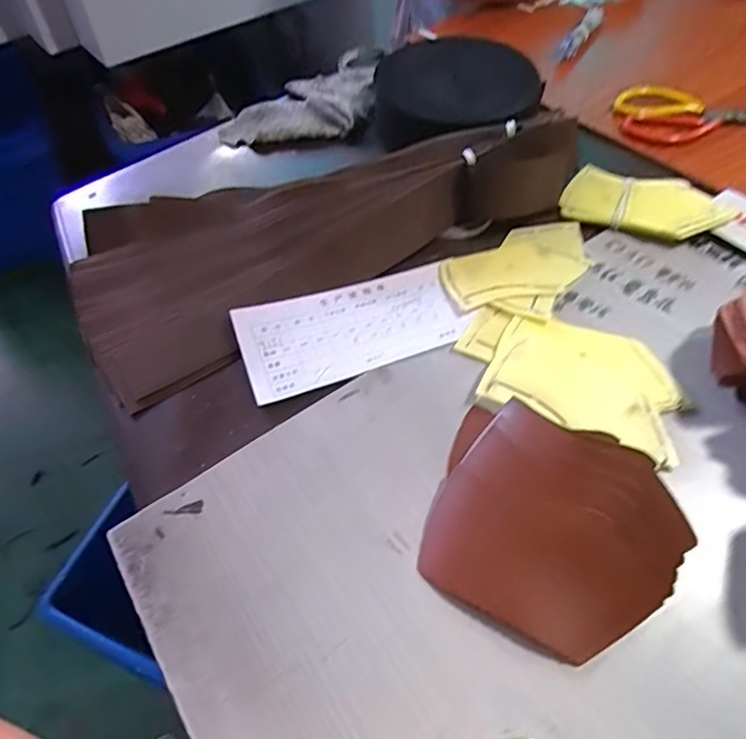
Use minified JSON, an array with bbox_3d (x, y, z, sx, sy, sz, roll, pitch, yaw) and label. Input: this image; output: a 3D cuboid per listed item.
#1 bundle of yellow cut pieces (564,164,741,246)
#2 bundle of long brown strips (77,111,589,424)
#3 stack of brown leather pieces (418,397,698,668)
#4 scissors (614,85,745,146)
[{"bbox_3d":[0.262,-0.159,0.536,0.145,0.020,0.079,22,56,17],"label":"bundle of yellow cut pieces"},{"bbox_3d":[-0.046,-0.164,0.521,0.478,0.058,0.228,-26,56,-17],"label":"bundle of long brown strips"},{"bbox_3d":[0.111,0.095,0.345,0.151,0.032,0.130,27,57,20],"label":"stack of brown leather pieces"},{"bbox_3d":[0.392,-0.299,0.642,0.207,0.029,0.077,-4,52,-2],"label":"scissors"}]

